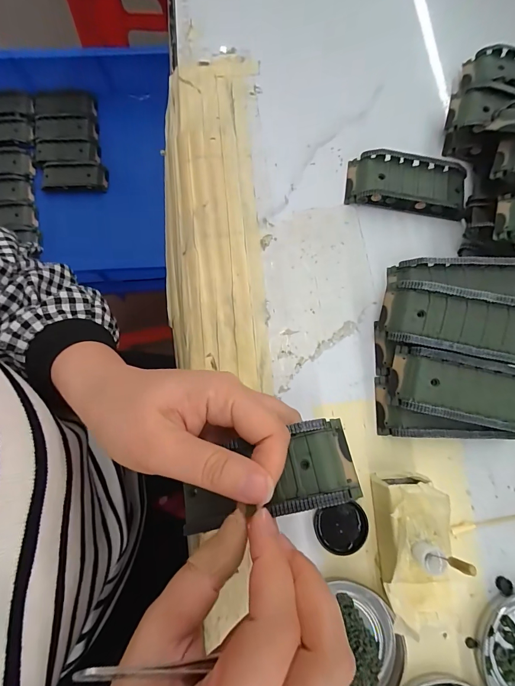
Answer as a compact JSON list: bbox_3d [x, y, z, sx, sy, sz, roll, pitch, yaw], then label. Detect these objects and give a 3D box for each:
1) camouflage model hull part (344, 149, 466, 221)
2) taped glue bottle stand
[{"bbox_3d":[0.125,-0.134,0.287,0.096,0.020,0.044,8,77,0],"label":"camouflage model hull part"},{"bbox_3d":[0.096,0.130,0.216,0.044,0.045,0.087,0,77,-1],"label":"taped glue bottle stand"}]

